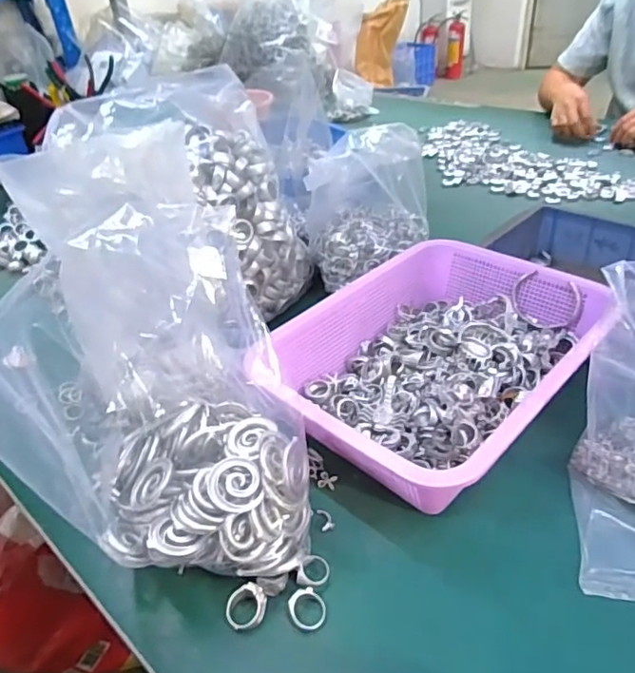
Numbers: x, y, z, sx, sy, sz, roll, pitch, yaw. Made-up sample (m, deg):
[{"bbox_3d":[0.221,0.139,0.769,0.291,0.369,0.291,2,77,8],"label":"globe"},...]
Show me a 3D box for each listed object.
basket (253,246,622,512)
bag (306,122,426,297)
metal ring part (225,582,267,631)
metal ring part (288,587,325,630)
[{"bbox_3d":[0.107,0.017,0.495,0.220,0.072,0.311,24,45,33],"label":"basket"},{"bbox_3d":[0.059,-0.147,0.633,0.138,0.177,0.112,-2,37,5],"label":"bag"},{"bbox_3d":[-0.048,0.181,0.364,0.028,0.007,0.026,-3,63,7],"label":"metal ring part"},{"bbox_3d":[-0.006,0.182,0.363,0.023,0.011,0.024,-3,37,3],"label":"metal ring part"}]

